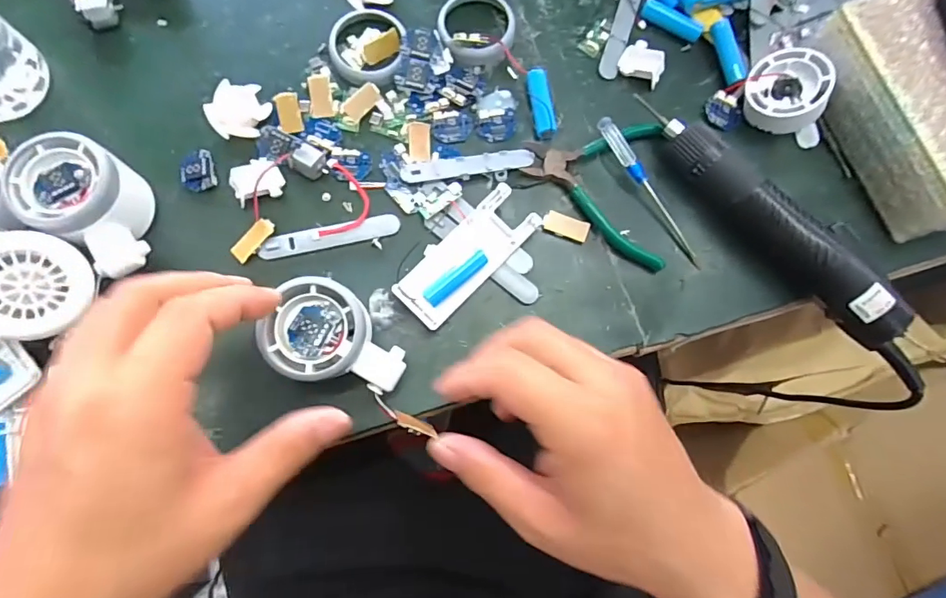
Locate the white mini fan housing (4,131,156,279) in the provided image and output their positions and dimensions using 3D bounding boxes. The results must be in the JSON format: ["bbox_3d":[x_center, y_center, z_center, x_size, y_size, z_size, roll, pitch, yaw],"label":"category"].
[{"bbox_3d":[-0.229,-0.057,0.301,0.082,0.053,0.060,36,79,3],"label":"white mini fan housing"}]

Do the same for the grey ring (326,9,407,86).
[{"bbox_3d":[-0.079,-0.185,0.354,0.056,0.009,0.056,1,80,-4],"label":"grey ring"}]

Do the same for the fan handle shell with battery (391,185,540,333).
[{"bbox_3d":[-0.004,-0.029,0.327,0.104,0.018,0.041,-44,85,-10],"label":"fan handle shell with battery"}]

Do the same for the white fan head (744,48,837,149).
[{"bbox_3d":[0.238,-0.153,0.368,0.056,0.046,0.058,14,88,29],"label":"white fan head"}]

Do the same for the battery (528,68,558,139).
[{"bbox_3d":[0.051,-0.144,0.355,0.017,0.017,0.052,-3,80,-4],"label":"battery"}]

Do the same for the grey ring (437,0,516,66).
[{"bbox_3d":[0.003,-0.206,0.367,0.056,0.016,0.054,1,80,-4],"label":"grey ring"}]

